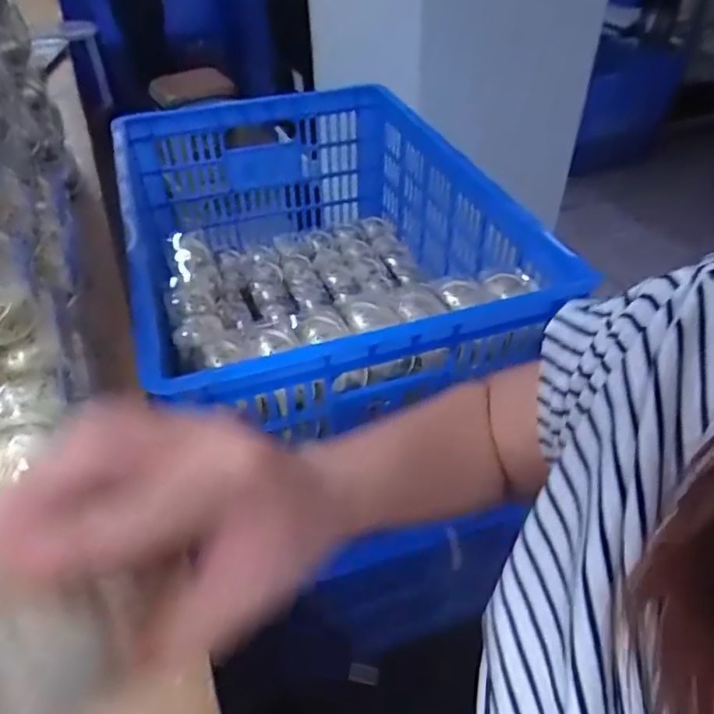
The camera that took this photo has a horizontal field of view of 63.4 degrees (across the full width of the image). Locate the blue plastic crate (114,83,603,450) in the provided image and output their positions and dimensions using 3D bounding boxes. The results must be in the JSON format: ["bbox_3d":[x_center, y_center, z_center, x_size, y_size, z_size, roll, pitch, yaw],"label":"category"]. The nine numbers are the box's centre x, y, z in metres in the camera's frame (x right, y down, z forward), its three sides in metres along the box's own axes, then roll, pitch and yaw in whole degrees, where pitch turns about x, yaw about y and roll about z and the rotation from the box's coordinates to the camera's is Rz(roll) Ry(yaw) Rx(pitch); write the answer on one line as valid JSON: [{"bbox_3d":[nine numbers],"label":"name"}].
[{"bbox_3d":[-0.061,-0.144,0.850,0.469,0.258,0.661,-14,44,-14],"label":"blue plastic crate"}]

